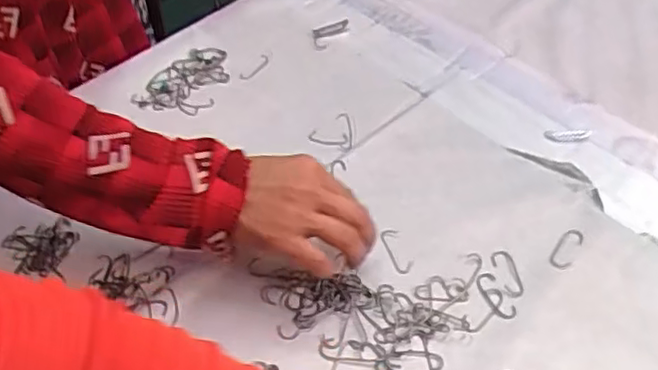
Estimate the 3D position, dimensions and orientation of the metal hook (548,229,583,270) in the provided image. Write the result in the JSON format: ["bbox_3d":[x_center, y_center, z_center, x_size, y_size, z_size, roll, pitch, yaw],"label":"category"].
[{"bbox_3d":[0.190,0.050,0.524,0.017,0.004,0.044,27,56,23],"label":"metal hook"}]

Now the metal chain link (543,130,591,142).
[{"bbox_3d":[0.221,-0.046,0.606,0.042,0.004,0.014,-3,50,0],"label":"metal chain link"}]

